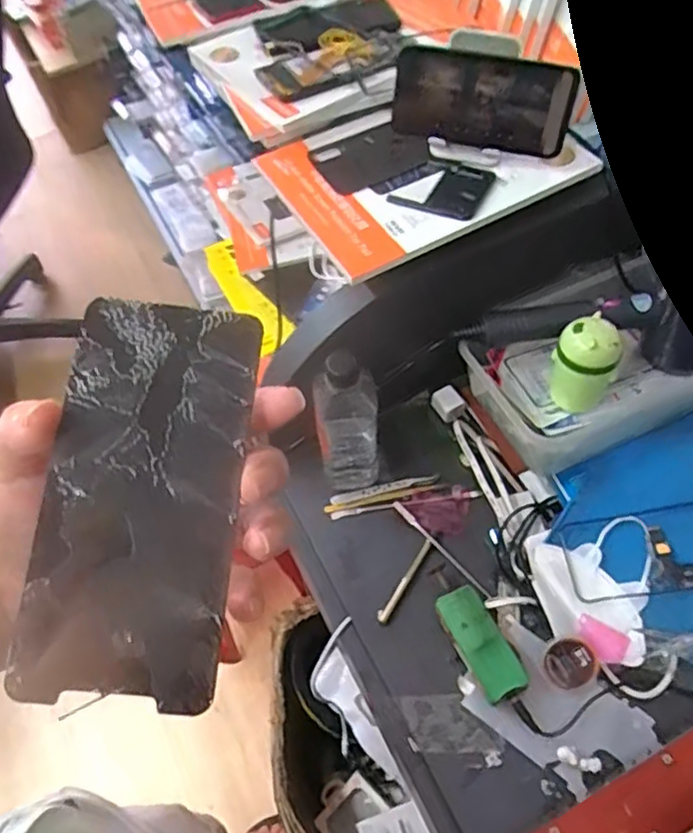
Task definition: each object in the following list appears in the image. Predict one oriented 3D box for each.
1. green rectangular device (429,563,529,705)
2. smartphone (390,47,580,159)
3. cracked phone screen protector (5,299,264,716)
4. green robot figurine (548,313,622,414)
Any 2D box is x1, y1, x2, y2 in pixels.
[{"bbox_3d":[0.113,0.193,0.592,0.040,0.029,0.129,-24,59,-12],"label":"green rectangular device"},{"bbox_3d":[0.118,-0.276,0.576,0.154,0.074,0.014,12,39,8],"label":"smartphone"},{"bbox_3d":[-0.075,0.027,0.243,0.068,0.004,0.145,6,74,-3],"label":"cracked phone screen protector"},{"bbox_3d":[0.218,-0.049,0.602,0.057,0.088,0.051,22,61,16],"label":"green robot figurine"}]

